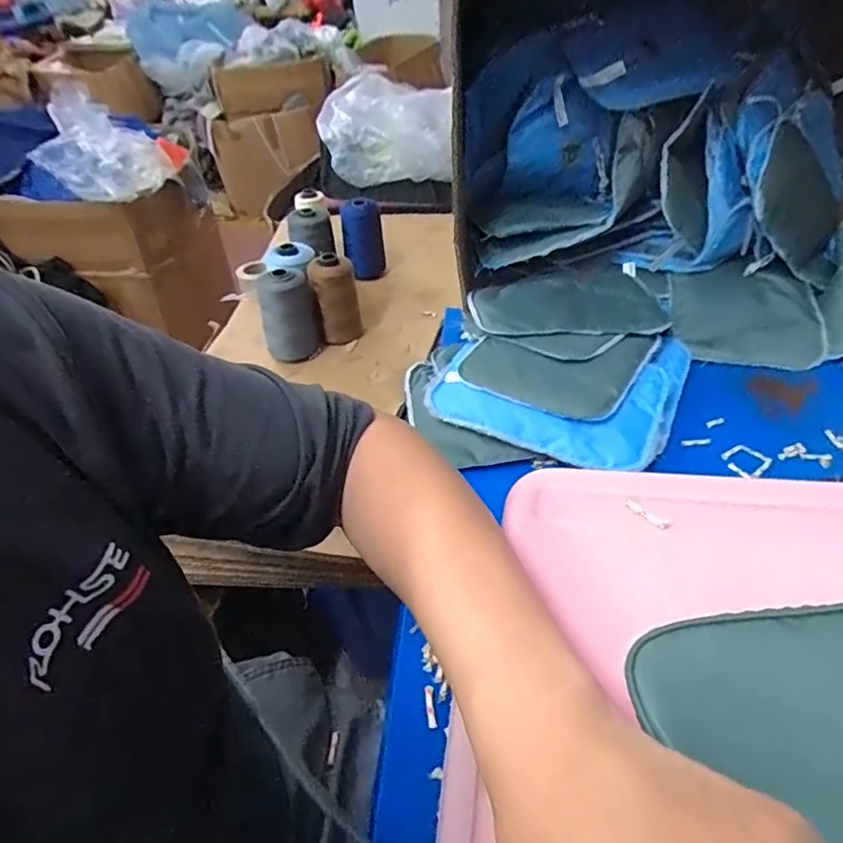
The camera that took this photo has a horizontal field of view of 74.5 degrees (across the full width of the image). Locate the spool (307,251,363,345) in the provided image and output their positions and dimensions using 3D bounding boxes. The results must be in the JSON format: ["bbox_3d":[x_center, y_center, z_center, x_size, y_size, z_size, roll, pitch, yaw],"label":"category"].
[{"bbox_3d":[-0.116,-0.168,0.757,0.053,0.114,0.051,-3,45,3],"label":"spool"}]

